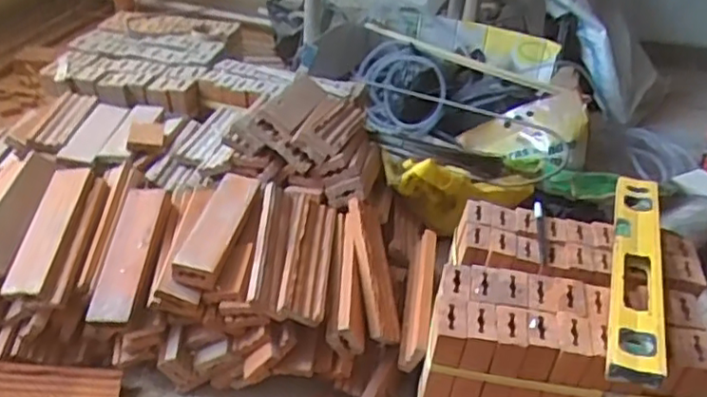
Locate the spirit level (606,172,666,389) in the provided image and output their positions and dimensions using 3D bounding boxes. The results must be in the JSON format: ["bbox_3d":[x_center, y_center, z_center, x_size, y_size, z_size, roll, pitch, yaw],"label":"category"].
[{"bbox_3d":[0.391,0.089,0.880,0.062,0.027,0.428,13,34,16],"label":"spirit level"}]

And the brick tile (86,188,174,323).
[{"bbox_3d":[-0.331,0.073,0.964,0.069,0.026,0.248,13,51,-11],"label":"brick tile"}]

